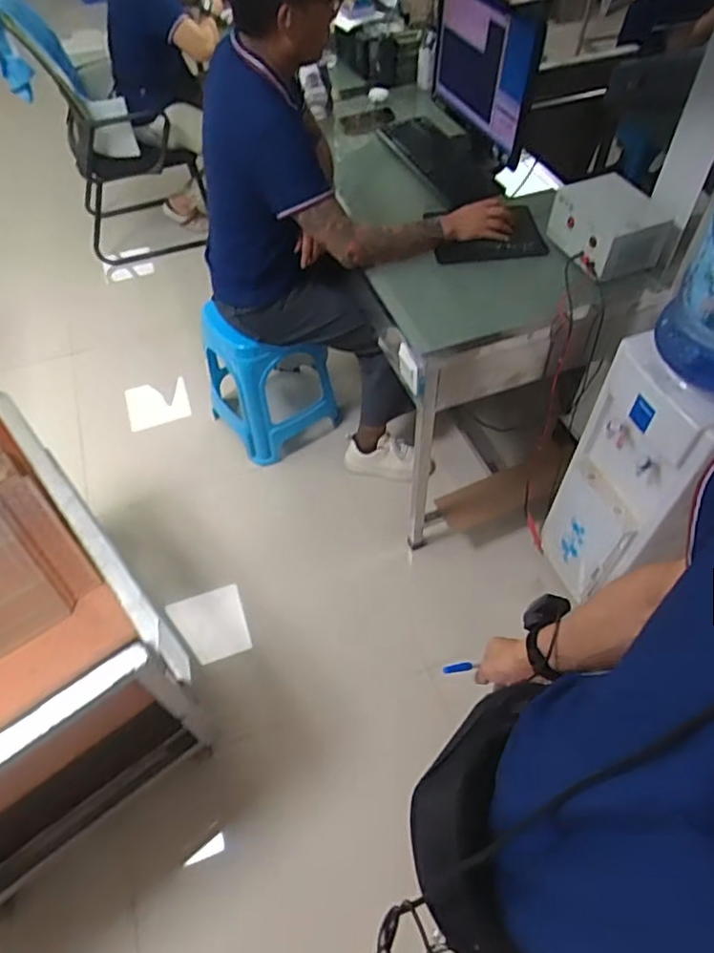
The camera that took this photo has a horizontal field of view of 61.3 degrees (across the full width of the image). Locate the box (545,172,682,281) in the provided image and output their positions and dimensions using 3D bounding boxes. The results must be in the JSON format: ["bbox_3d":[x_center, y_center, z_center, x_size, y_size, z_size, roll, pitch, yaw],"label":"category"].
[{"bbox_3d":[0.563,-0.554,1.331,0.167,0.126,0.231,-17,53,-11],"label":"box"}]

